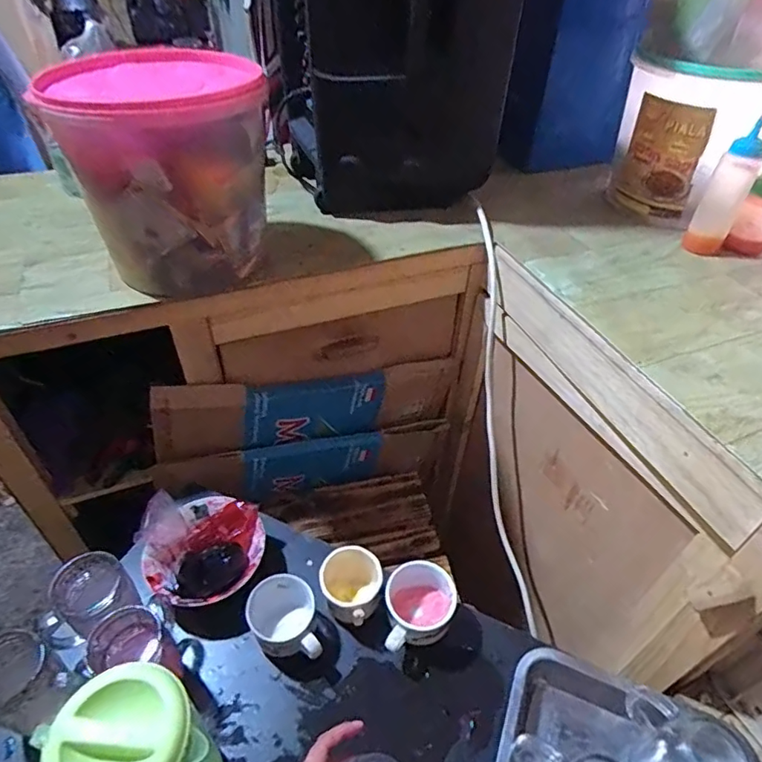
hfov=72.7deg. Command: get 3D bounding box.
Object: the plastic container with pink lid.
[{"bbox_3d":[-0.273,-0.280,0.699,0.234,0.234,0.307,-16,46,-16],"label":"plastic container with pink lid"}]

